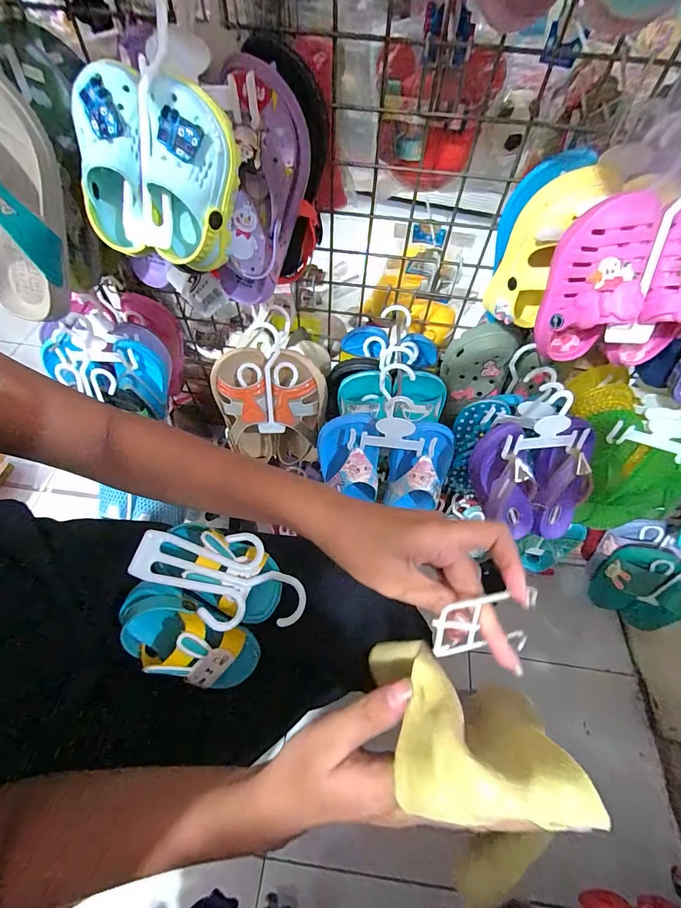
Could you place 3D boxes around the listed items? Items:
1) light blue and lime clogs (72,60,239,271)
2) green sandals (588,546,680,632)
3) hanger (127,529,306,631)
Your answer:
[{"bbox_3d":[-0.143,-0.221,0.305,0.117,0.120,0.055,14,36,1],"label":"light blue and lime clogs"},{"bbox_3d":[0.602,0.266,0.756,0.162,0.196,0.075,26,59,13],"label":"green sandals"},{"bbox_3d":[-0.106,0.114,0.352,0.157,0.017,0.081,24,55,-17],"label":"hanger"}]

